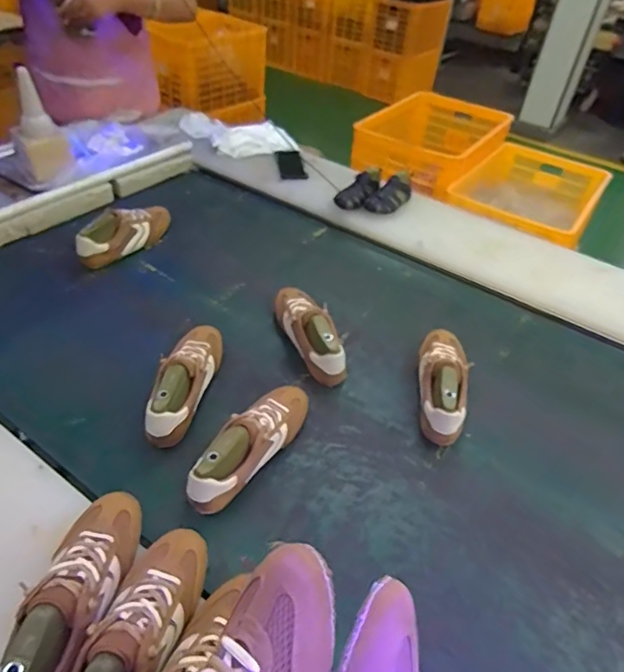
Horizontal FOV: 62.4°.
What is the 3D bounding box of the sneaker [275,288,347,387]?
[{"bbox_3d":[-0.008,-0.017,0.965,0.076,0.083,0.241,-7,44,-18],"label":"sneaker"}]

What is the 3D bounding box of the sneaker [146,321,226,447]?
[{"bbox_3d":[-0.203,0.064,0.849,0.080,0.076,0.240,8,41,-3],"label":"sneaker"}]

